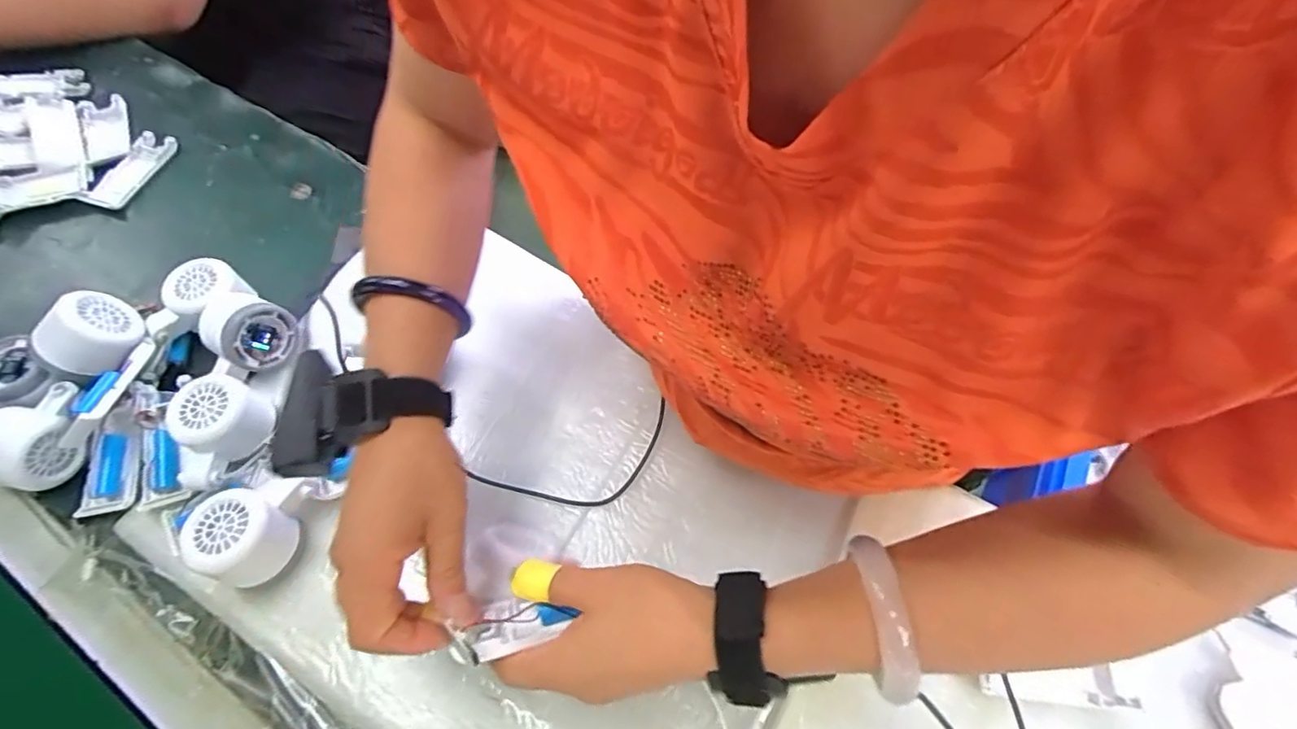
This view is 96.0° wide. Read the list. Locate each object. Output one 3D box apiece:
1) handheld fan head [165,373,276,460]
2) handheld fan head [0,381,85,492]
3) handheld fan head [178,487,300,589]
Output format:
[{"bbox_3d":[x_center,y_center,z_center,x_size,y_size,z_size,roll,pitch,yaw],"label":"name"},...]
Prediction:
[{"bbox_3d":[-0.331,0.044,0.460,0.057,0.048,0.055,0,62,1],"label":"handheld fan head"},{"bbox_3d":[-0.480,0.056,0.461,0.069,0.046,0.084,16,64,9],"label":"handheld fan head"},{"bbox_3d":[-0.287,0.125,0.417,0.057,0.051,0.055,21,65,11],"label":"handheld fan head"}]

